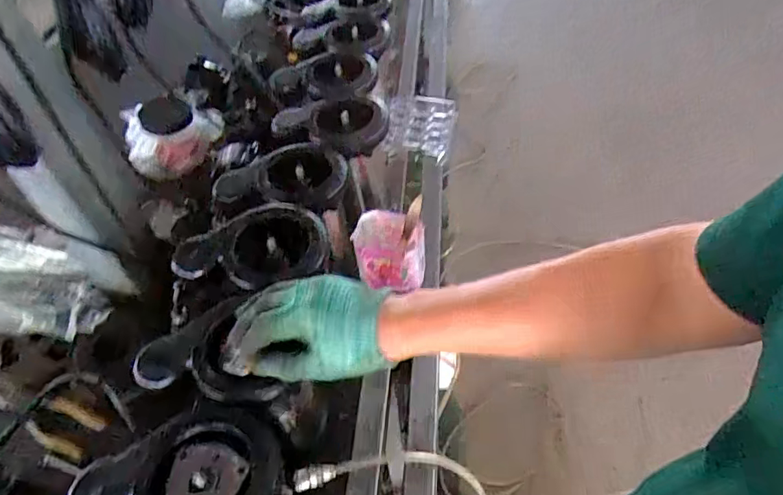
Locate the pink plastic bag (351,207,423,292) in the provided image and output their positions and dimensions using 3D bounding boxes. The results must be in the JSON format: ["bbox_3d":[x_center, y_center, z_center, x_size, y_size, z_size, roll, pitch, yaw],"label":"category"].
[{"bbox_3d":[-0.002,0.001,0.698,0.094,0.079,0.078,1,49,5],"label":"pink plastic bag"}]

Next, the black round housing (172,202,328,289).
[{"bbox_3d":[-0.157,0.001,0.578,0.168,0.046,0.108,-14,49,-8],"label":"black round housing"}]

